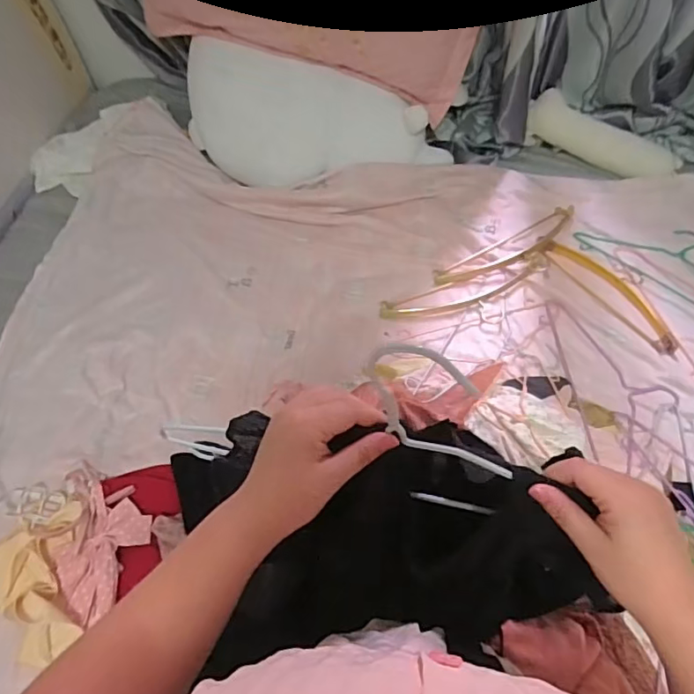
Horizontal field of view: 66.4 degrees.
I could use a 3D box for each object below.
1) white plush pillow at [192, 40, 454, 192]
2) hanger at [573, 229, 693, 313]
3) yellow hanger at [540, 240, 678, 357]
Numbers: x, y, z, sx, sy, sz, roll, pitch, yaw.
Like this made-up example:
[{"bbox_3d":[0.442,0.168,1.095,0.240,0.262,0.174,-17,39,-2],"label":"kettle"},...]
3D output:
[{"bbox_3d":[-0.076,-0.527,1.269,0.635,0.269,0.157,5,57,5],"label":"white plush pillow"},{"bbox_3d":[0.709,-0.188,1.157,0.203,0.011,0.375,-38,61,-18],"label":"hanger"},{"bbox_3d":[0.555,-0.117,1.122,0.090,0.011,0.338,-28,60,-16],"label":"yellow hanger"}]

